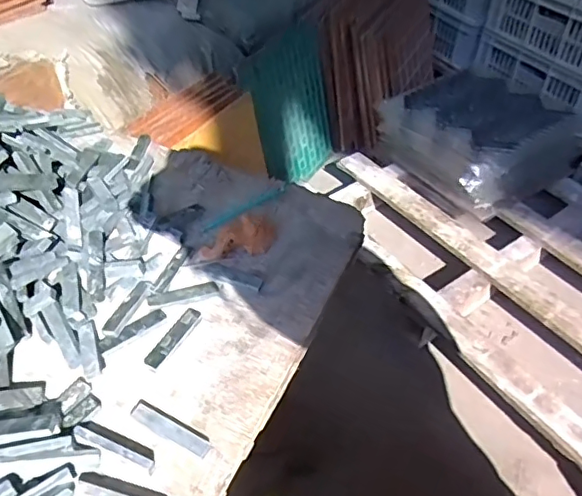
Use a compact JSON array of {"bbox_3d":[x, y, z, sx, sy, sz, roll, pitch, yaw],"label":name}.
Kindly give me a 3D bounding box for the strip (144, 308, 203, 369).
[{"bbox_3d":[-0.095,0.071,0.459,0.014,0.009,0.064,22,46,20],"label":"strip"}]

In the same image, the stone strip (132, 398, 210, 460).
[{"bbox_3d":[-0.084,0.125,0.394,0.064,0.006,0.016,23,46,21],"label":"stone strip"}]

